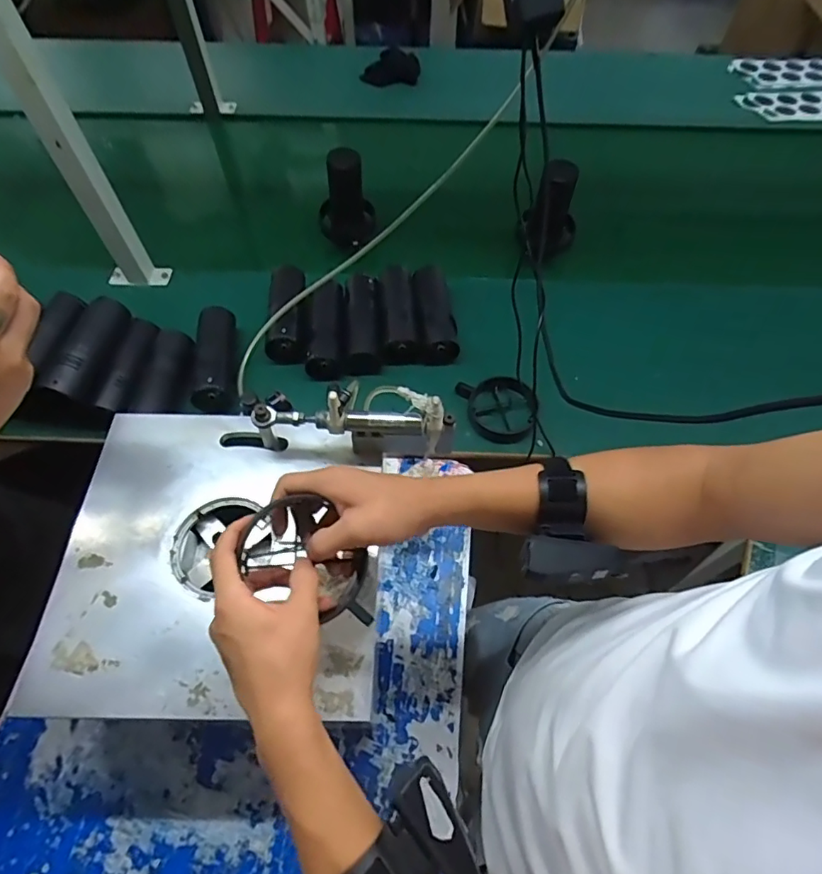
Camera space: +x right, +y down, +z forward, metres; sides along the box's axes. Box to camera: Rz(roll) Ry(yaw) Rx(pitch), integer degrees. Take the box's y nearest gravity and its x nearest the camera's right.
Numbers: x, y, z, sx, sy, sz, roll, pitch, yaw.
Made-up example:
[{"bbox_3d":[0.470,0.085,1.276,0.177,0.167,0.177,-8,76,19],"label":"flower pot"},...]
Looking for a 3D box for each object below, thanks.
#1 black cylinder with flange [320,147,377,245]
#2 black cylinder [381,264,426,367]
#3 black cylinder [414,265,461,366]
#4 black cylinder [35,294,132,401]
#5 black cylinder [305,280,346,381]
[{"bbox_3d":[-0.110,-0.396,0.883,0.093,0.137,0.096,-7,59,-4],"label":"black cylinder with flange"},{"bbox_3d":[-0.018,-0.192,0.831,0.059,0.059,0.168,-4,59,-1],"label":"black cylinder"},{"bbox_3d":[0.038,-0.197,0.832,0.058,0.060,0.173,-4,59,-2],"label":"black cylinder"},{"bbox_3d":[-0.442,-0.119,0.729,0.055,0.052,0.165,8,59,6],"label":"black cylinder"},{"bbox_3d":[-0.128,-0.166,0.807,0.059,0.058,0.156,-2,59,0],"label":"black cylinder"}]

